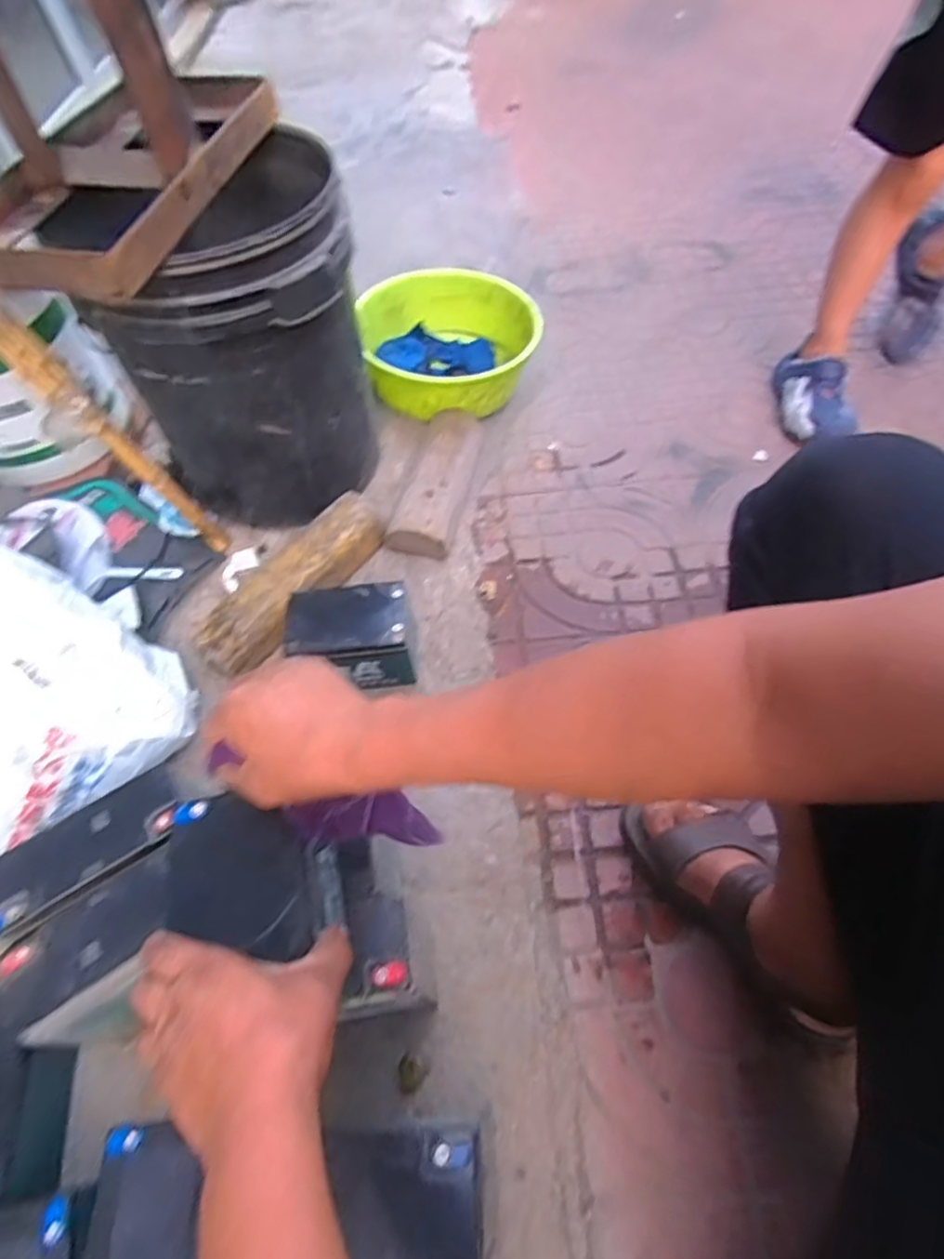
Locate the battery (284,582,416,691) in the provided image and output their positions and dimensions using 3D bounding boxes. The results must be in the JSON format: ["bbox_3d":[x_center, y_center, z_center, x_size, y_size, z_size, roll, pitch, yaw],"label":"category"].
[{"bbox_3d":[-0.150,0.013,0.817,0.147,0.101,0.105,-9,55,2],"label":"battery"}]

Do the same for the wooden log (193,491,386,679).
[{"bbox_3d":[-0.244,-0.065,0.883,0.074,0.063,0.312,30,64,25],"label":"wooden log"}]

